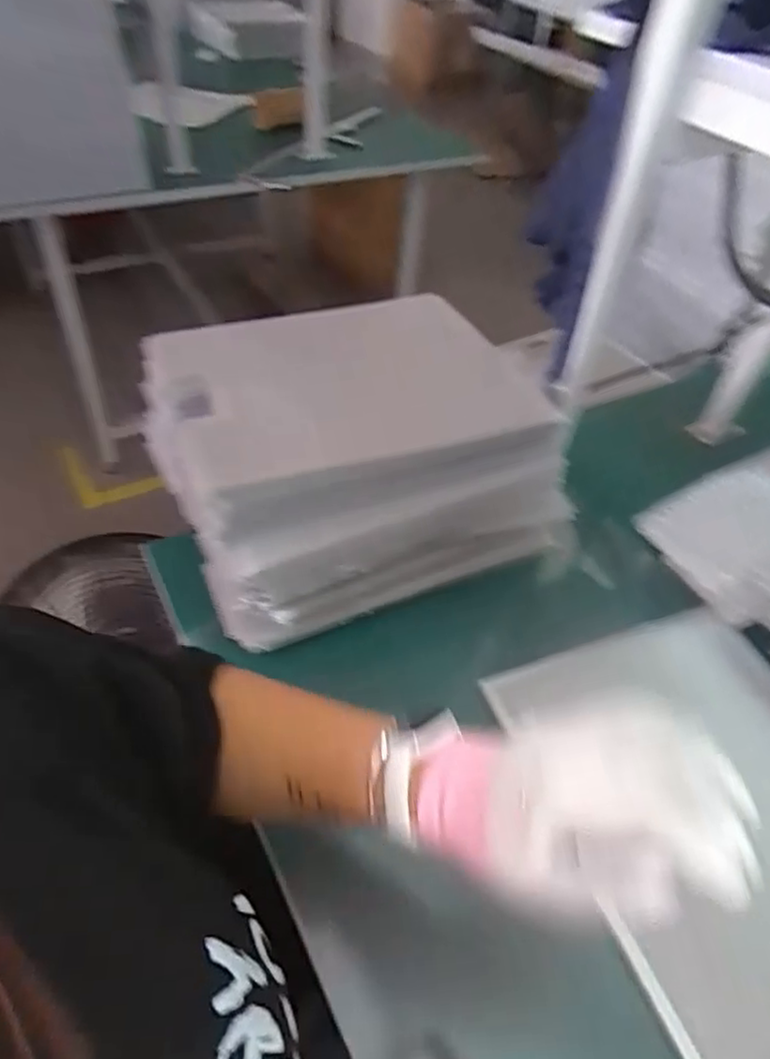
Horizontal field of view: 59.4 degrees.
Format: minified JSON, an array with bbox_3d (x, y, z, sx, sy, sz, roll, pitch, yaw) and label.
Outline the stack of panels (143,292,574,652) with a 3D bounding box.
[{"bbox_3d":[-0.043,-0.098,0.722,0.358,0.168,0.330,-18,50,-22],"label":"stack of panels"}]

